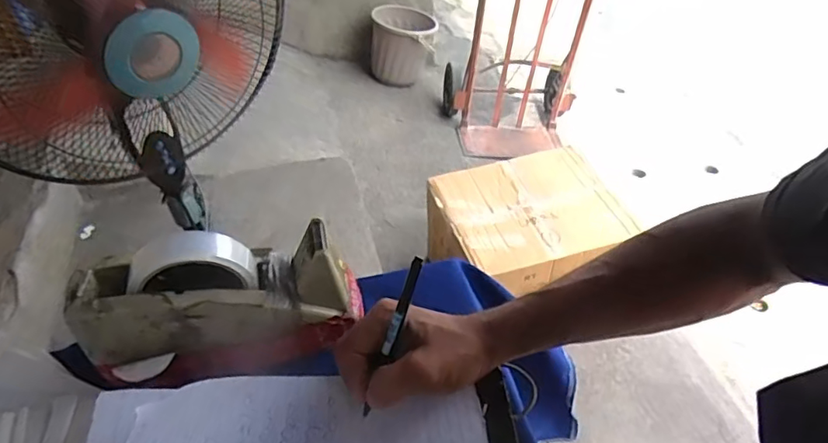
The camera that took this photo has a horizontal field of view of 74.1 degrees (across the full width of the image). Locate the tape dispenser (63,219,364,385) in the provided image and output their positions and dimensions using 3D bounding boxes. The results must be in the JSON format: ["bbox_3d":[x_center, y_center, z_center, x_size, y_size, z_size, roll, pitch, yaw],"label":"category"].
[{"bbox_3d":[-0.156,0.068,0.453,0.219,0.109,0.073,-13,46,-9],"label":"tape dispenser"}]

